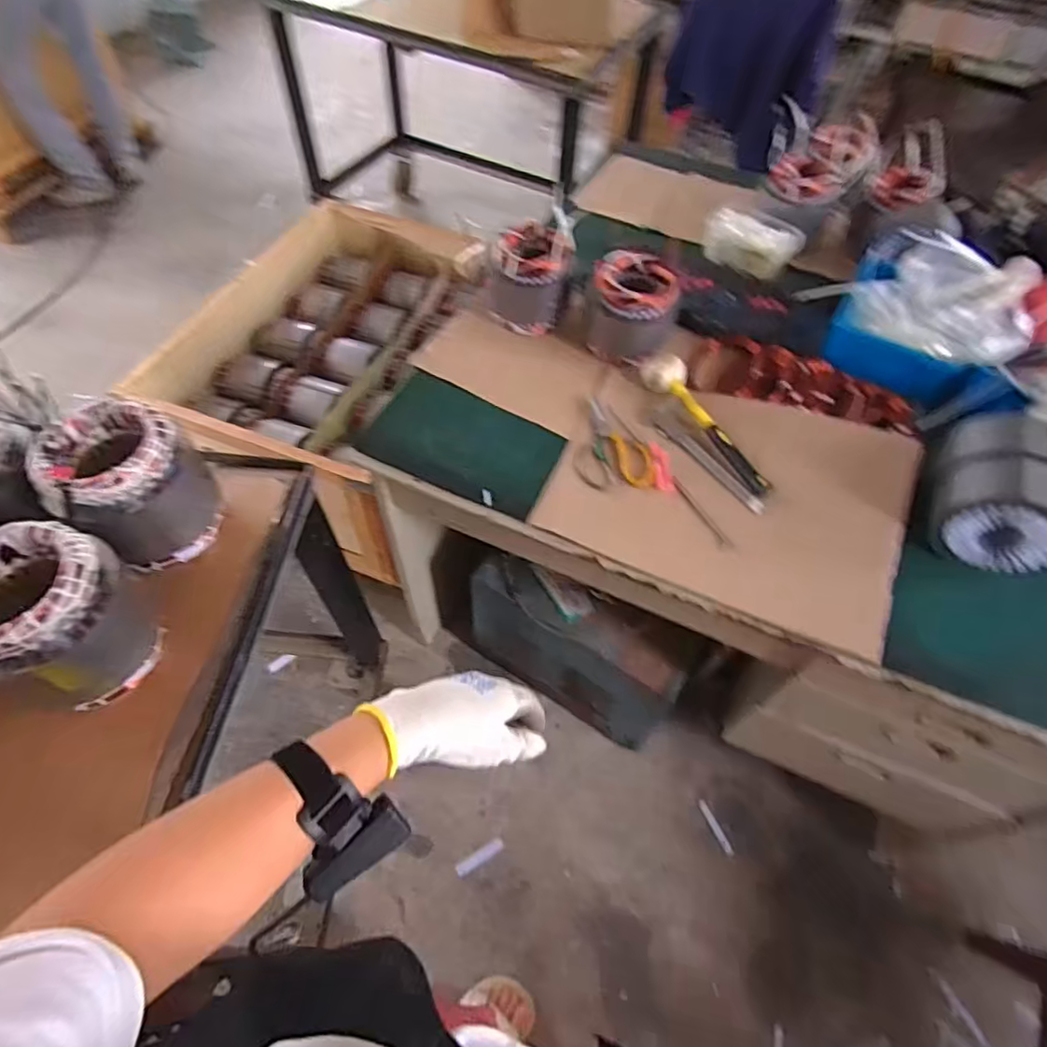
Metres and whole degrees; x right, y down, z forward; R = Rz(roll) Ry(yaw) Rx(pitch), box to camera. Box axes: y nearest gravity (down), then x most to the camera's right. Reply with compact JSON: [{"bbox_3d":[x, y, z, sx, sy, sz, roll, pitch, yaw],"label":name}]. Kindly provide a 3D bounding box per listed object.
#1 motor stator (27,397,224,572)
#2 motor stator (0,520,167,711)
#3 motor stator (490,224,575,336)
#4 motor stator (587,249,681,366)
[{"bbox_3d":[-0.442,-0.048,0.696,0.133,0.148,0.159,32,61,18],"label":"motor stator"},{"bbox_3d":[-0.462,0.095,0.598,0.131,0.157,0.145,27,59,15],"label":"motor stator"},{"bbox_3d":[0.011,-0.424,1.047,0.131,0.162,0.131,1,56,-2],"label":"motor stator"},{"bbox_3d":[0.183,-0.362,1.023,0.142,0.128,0.134,14,57,7],"label":"motor stator"}]

